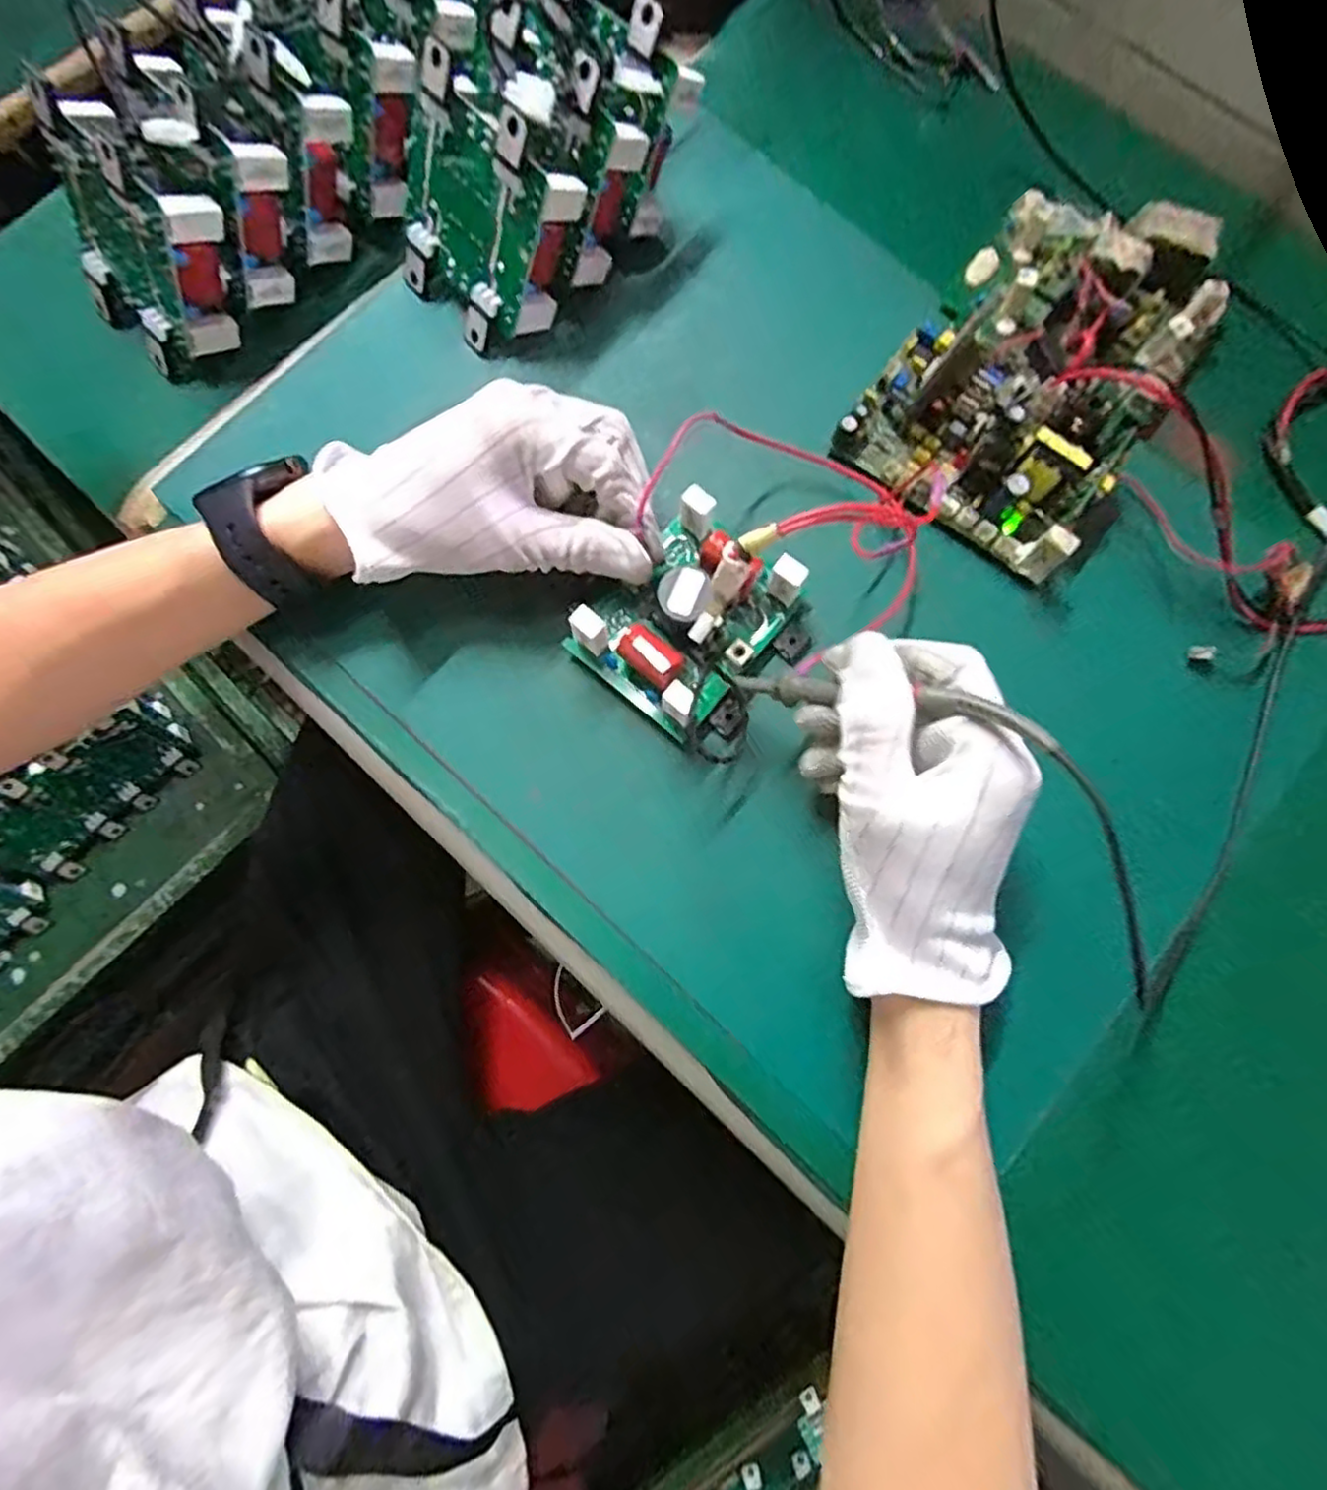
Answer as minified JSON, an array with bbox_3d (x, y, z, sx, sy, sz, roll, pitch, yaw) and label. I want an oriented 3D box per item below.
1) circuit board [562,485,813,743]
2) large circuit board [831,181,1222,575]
[{"bbox_3d":[0.014,-0.055,0.302,0.085,0.045,0.088,39,82,7],"label":"circuit board"},{"bbox_3d":[0.186,-0.188,0.334,0.123,0.042,0.194,37,82,7],"label":"large circuit board"}]

